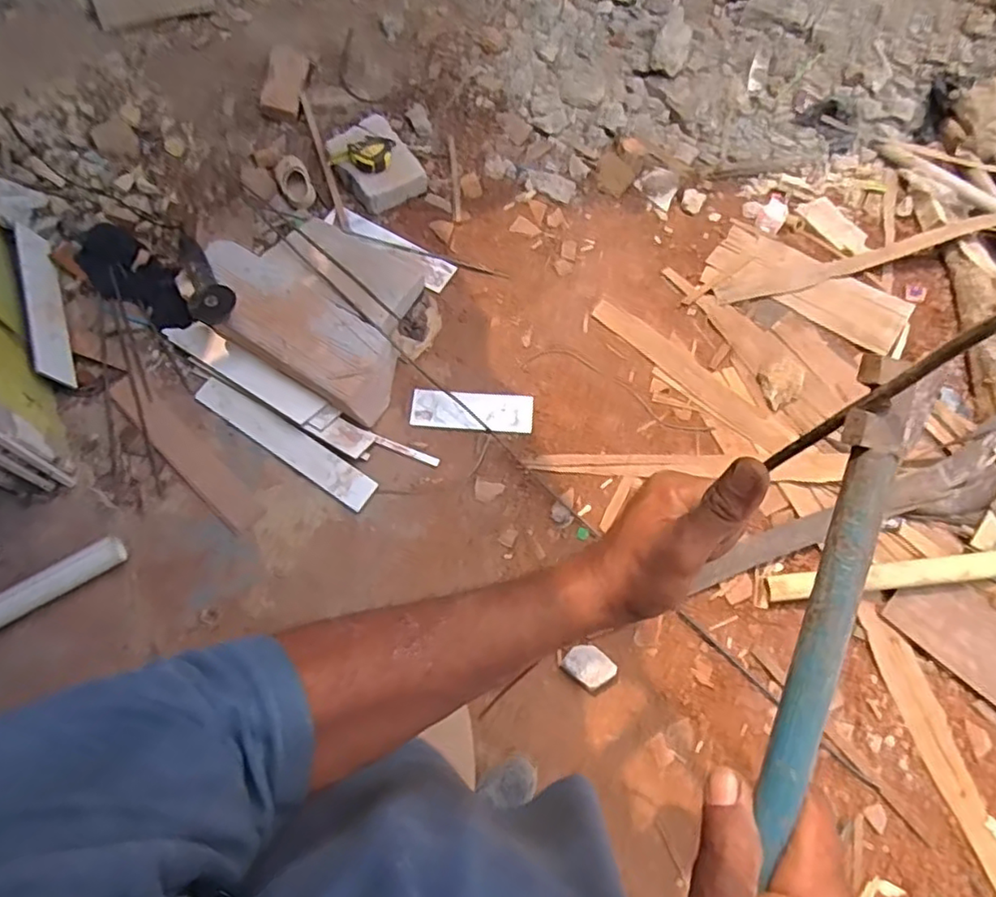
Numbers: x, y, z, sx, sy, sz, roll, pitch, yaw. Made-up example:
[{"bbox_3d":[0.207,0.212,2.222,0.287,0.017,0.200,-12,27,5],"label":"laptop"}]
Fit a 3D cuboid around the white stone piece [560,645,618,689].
[{"bbox_3d":[0.194,0.460,1.321,0.098,0.037,0.076,37,71,12],"label":"white stone piece"}]

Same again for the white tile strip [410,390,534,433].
[{"bbox_3d":[-0.061,-0.092,1.528,0.289,0.011,0.108,1,68,-2],"label":"white tile strip"}]

